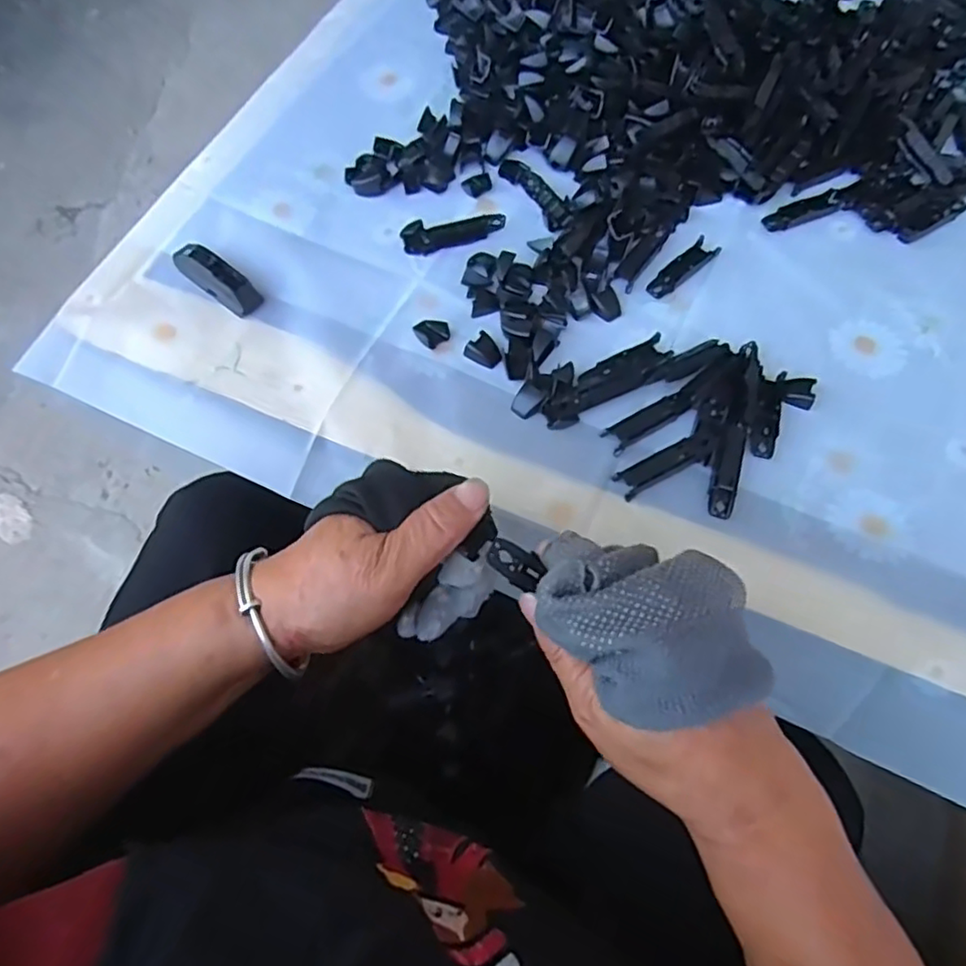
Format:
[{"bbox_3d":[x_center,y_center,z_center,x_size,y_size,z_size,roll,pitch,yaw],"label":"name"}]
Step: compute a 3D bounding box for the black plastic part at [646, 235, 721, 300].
[{"bbox_3d":[0.145,-0.155,0.468,0.065,0.006,0.019,-42,72,-17],"label":"black plastic part"}]

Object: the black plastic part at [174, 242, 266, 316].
[{"bbox_3d":[-0.189,-0.145,0.453,0.075,0.022,0.020,36,70,15],"label":"black plastic part"}]

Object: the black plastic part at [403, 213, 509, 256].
[{"bbox_3d":[-0.021,-0.186,0.475,0.077,0.014,0.019,-16,67,-8],"label":"black plastic part"}]

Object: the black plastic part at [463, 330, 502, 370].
[{"bbox_3d":[0.002,-0.090,0.434,0.023,0.006,0.021,35,70,14],"label":"black plastic part"}]

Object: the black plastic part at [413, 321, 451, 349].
[{"bbox_3d":[-0.035,-0.104,0.441,0.020,0.005,0.022,-37,71,-15],"label":"black plastic part"}]

